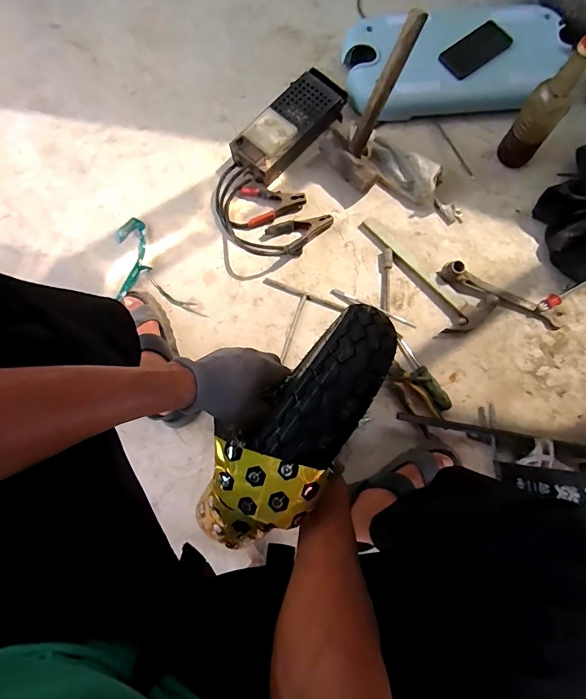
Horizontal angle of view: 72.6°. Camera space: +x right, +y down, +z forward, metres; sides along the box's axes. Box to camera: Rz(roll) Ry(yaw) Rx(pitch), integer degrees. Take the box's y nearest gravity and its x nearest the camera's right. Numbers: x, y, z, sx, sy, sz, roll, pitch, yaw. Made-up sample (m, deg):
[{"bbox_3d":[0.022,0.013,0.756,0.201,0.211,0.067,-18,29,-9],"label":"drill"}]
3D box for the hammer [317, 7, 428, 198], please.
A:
[{"bbox_3d":[0.158,-0.478,0.781,0.140,0.306,0.052,35,45,6],"label":"hammer"}]

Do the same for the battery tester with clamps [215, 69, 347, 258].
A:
[{"bbox_3d":[-0.031,-0.419,0.873,0.258,0.066,0.434,6,79,0],"label":"battery tester with clamps"}]

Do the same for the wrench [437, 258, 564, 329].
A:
[{"bbox_3d":[0.439,-0.114,0.827,0.276,0.045,0.038,24,80,4],"label":"wrench"}]

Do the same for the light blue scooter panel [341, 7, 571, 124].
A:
[{"bbox_3d":[0.374,-0.675,0.932,0.505,0.078,0.268,-7,79,-2],"label":"light blue scooter panel"}]

